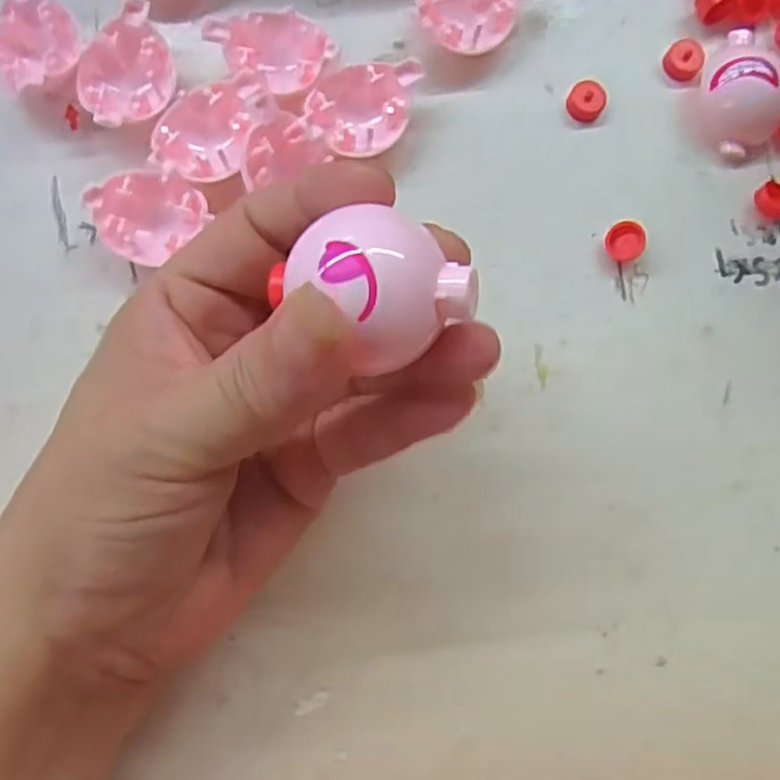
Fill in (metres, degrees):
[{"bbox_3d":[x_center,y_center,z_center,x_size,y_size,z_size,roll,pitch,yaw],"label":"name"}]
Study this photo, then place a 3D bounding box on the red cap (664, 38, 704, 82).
[{"bbox_3d":[0.098,-0.111,0.226,0.012,0.005,0.013,0,86,-1],"label":"red cap"}]

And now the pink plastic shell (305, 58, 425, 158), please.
[{"bbox_3d":[-0.008,-0.088,0.217,0.034,0.016,0.027,1,86,-1],"label":"pink plastic shell"}]

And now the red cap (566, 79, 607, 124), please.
[{"bbox_3d":[0.065,-0.096,0.225,0.012,0.005,0.012,0,86,-1],"label":"red cap"}]

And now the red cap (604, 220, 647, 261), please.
[{"bbox_3d":[0.076,-0.048,0.221,0.012,0.008,0.013,0,86,-1],"label":"red cap"}]

